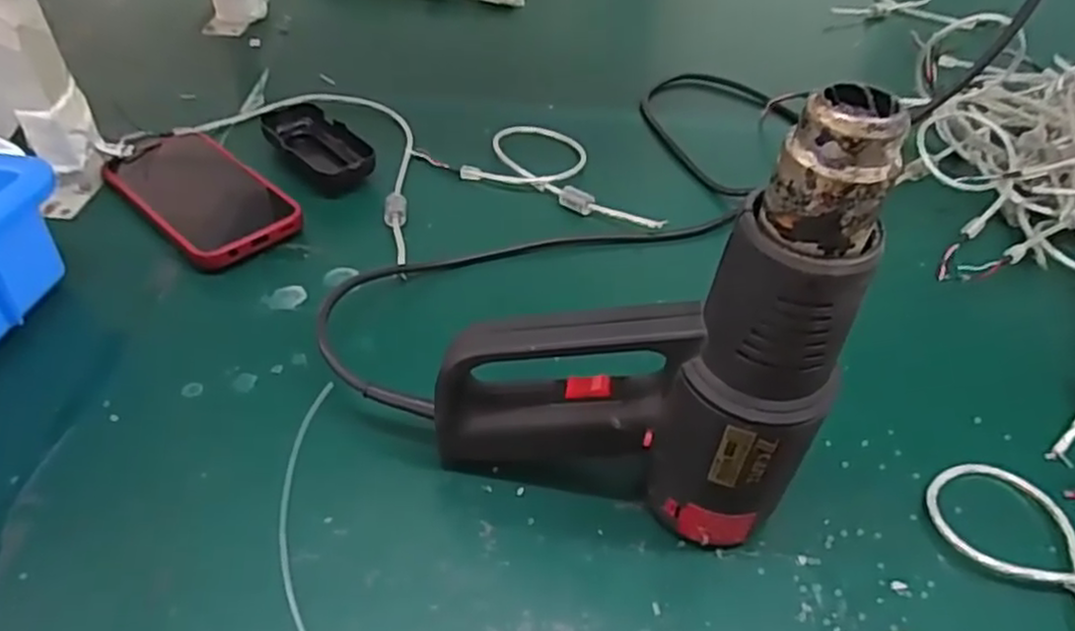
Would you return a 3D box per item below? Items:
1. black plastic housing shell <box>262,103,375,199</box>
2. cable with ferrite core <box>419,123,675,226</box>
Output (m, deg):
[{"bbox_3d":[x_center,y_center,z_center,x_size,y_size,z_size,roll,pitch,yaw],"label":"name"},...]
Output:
[{"bbox_3d":[-0.181,-0.138,0.582,0.054,0.024,0.110,-29,54,-31],"label":"black plastic housing shell"},{"bbox_3d":[0.010,-0.125,0.594,0.215,0.015,0.090,19,45,13],"label":"cable with ferrite core"}]

